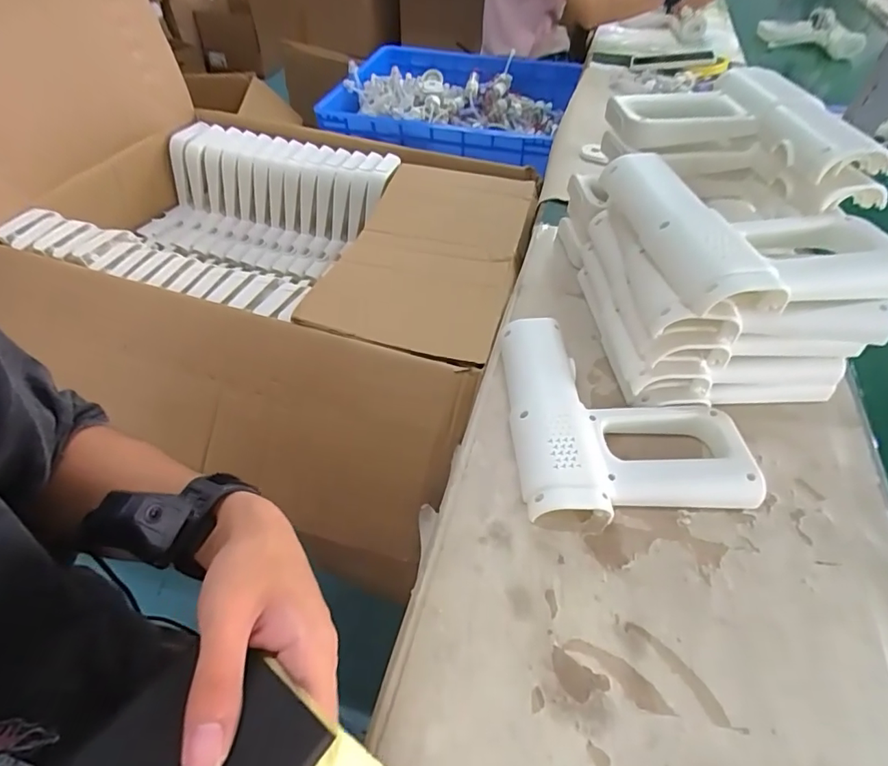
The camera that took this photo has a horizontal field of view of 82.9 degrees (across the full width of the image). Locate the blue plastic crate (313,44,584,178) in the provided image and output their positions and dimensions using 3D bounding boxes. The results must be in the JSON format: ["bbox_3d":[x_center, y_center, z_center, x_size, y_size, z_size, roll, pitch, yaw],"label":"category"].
[{"bbox_3d":[0.006,-0.648,1.141,0.518,0.093,0.410,14,50,11],"label":"blue plastic crate"}]

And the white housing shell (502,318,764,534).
[{"bbox_3d":[0.144,0.021,0.444,0.176,0.036,0.202,-7,48,-3],"label":"white housing shell"}]

